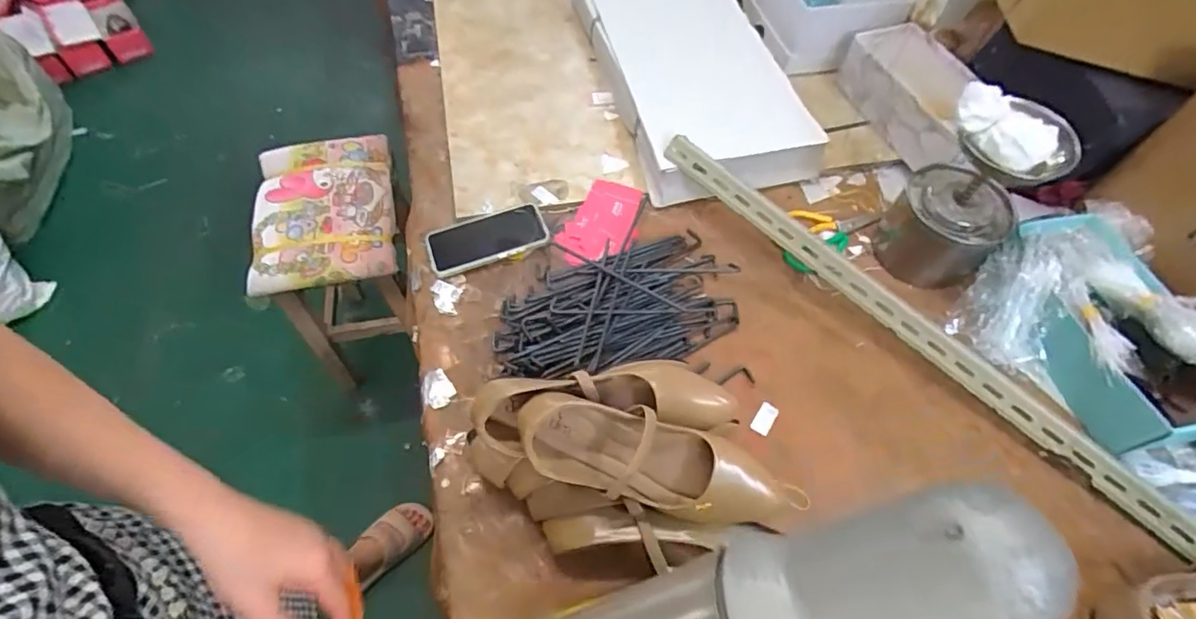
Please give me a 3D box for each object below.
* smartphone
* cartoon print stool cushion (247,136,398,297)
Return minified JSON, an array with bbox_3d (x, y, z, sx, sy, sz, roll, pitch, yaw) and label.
[{"bbox_3d":[-0.156,-0.101,0.782,0.162,0.014,0.082,-20,57,-7],"label":"smartphone"},{"bbox_3d":[-0.517,-0.190,1.058,0.249,0.032,0.333,-11,59,-9],"label":"cartoon print stool cushion"}]

